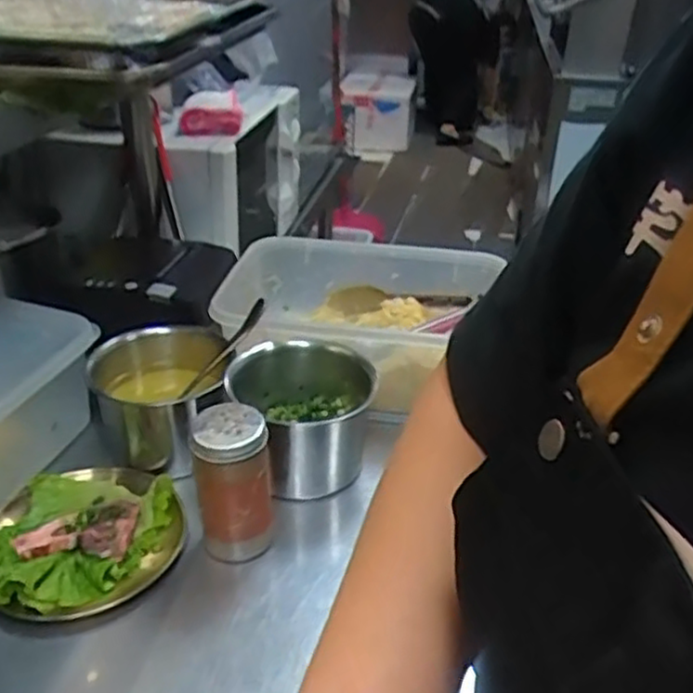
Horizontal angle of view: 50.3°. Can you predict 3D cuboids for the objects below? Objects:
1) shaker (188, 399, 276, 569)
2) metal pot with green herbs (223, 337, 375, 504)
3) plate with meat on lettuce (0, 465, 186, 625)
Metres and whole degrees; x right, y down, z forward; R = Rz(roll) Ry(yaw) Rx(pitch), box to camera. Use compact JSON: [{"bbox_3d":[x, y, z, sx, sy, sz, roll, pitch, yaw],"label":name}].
[{"bbox_3d":[-0.090,0.113,0.591,0.059,0.129,0.050,-5,31,-10],"label":"shaker"},{"bbox_3d":[-0.036,0.072,0.695,0.140,0.103,0.136,-10,32,-18],"label":"metal pot with green herbs"},{"bbox_3d":[-0.224,0.157,0.619,0.153,0.023,0.157,1,30,0],"label":"plate with meat on lettuce"}]

